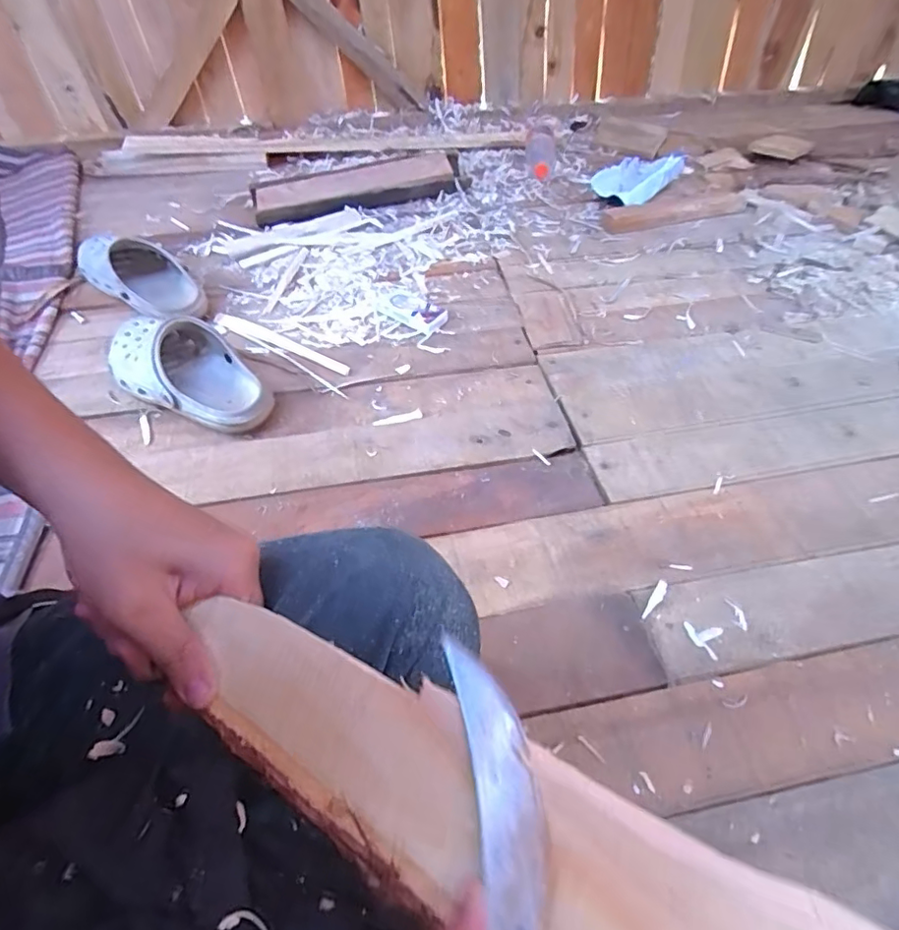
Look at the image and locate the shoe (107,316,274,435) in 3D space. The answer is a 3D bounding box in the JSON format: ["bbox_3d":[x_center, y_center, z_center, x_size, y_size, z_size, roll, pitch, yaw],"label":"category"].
[{"bbox_3d":[-0.338,-0.119,0.717,0.256,0.076,0.117,31,57,25],"label":"shoe"}]

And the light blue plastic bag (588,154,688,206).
[{"bbox_3d":[0.386,-0.590,1.131,0.120,0.041,0.242,30,57,24],"label":"light blue plastic bag"}]

